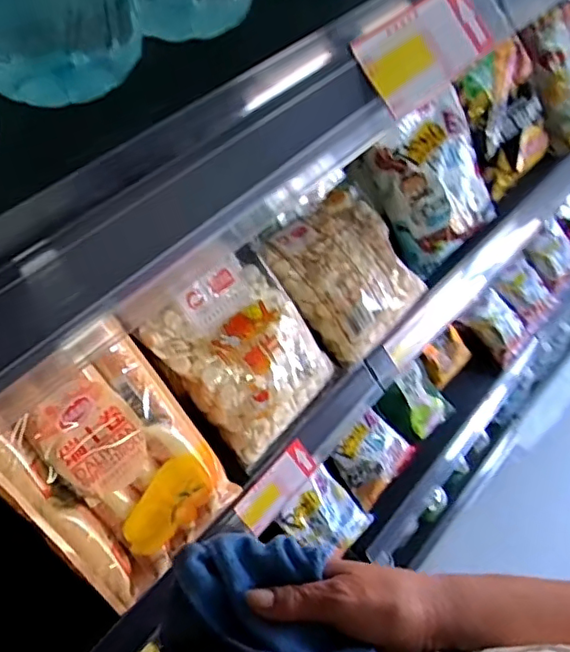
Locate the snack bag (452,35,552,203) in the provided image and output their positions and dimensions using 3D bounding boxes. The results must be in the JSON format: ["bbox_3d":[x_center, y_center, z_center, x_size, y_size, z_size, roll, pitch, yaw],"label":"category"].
[{"bbox_3d":[0.307,-0.283,0.785,0.165,0.174,0.034,-41,25,-16],"label":"snack bag"}]

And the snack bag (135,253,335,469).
[{"bbox_3d":[-0.031,0.031,0.546,0.143,0.046,0.156,-42,101,-21],"label":"snack bag"}]

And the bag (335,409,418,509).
[{"bbox_3d":[0.173,0.255,1.120,0.150,0.034,0.131,-40,100,-27],"label":"bag"}]

